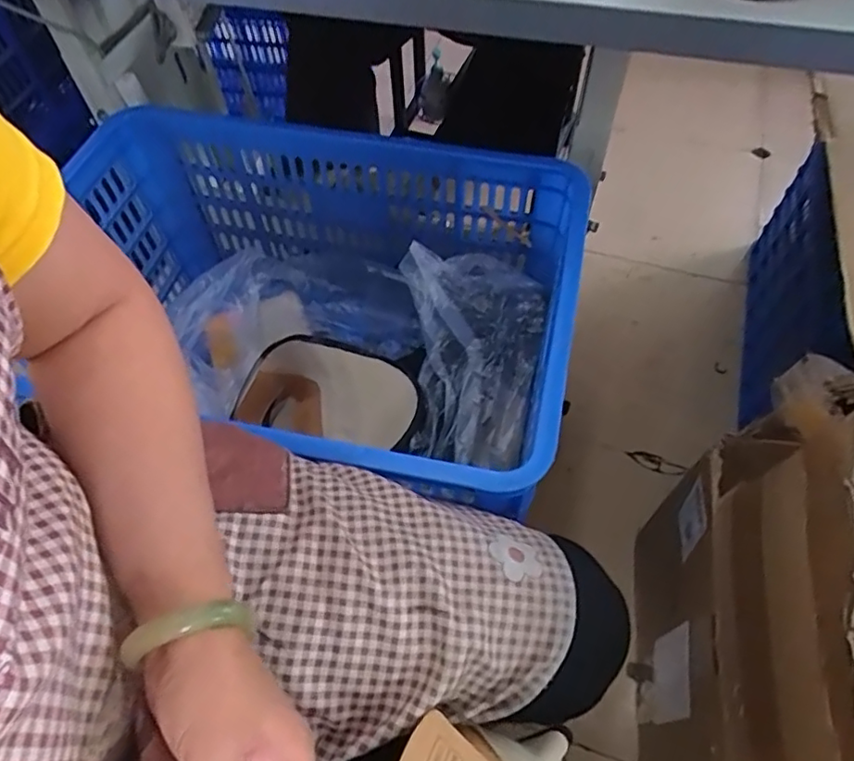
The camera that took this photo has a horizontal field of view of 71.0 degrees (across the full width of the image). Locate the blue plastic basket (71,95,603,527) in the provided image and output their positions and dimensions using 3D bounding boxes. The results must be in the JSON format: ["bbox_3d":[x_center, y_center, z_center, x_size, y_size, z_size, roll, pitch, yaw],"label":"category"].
[{"bbox_3d":[-0.150,-0.067,0.741,0.603,0.281,0.397,11,57,9],"label":"blue plastic basket"}]

